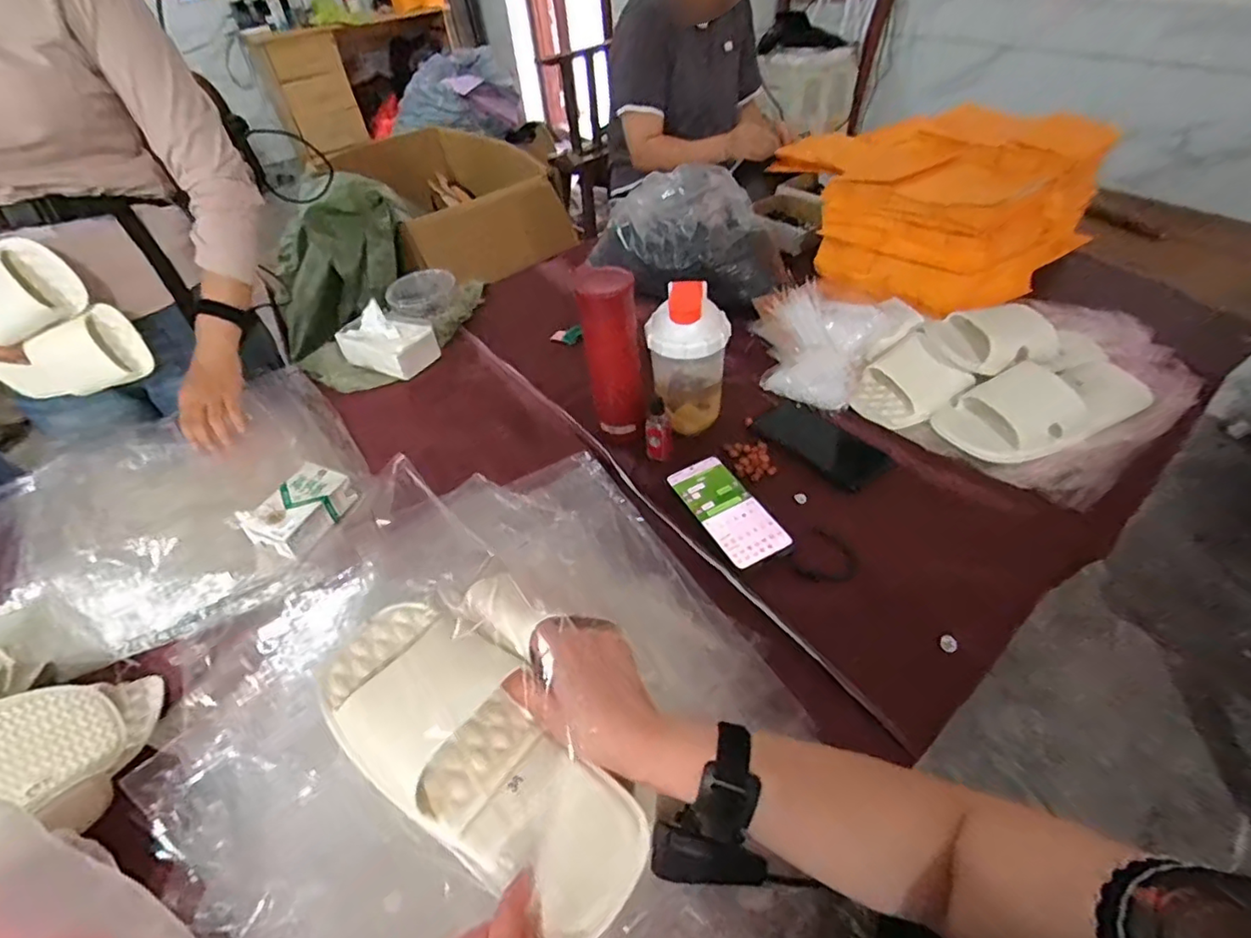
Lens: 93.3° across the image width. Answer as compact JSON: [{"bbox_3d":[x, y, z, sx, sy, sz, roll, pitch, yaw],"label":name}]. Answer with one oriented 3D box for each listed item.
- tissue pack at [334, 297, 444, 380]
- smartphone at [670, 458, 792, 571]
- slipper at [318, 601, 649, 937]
[{"bbox_3d":[-0.396,-0.224,0.959,0.160,0.096,0.088,16,47,21],"label":"tissue pack"},{"bbox_3d":[0.117,0.042,0.681,0.075,0.012,0.157,-22,46,-16],"label":"smartphone"},{"bbox_3d":[-0.103,0.178,0.391,0.263,0.065,0.106,33,55,21],"label":"slipper"}]

